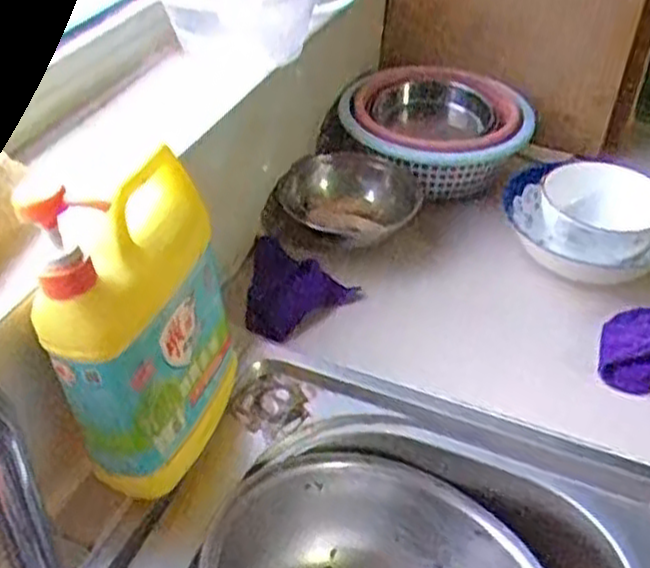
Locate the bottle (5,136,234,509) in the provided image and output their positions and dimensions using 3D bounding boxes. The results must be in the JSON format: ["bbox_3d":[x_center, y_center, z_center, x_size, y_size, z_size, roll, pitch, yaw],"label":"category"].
[{"bbox_3d":[-0.118,0.034,0.538,0.077,0.236,0.142,13,40,11],"label":"bottle"}]

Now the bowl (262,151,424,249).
[{"bbox_3d":[0.024,-0.083,0.806,0.127,0.049,0.138,29,45,27],"label":"bowl"}]

